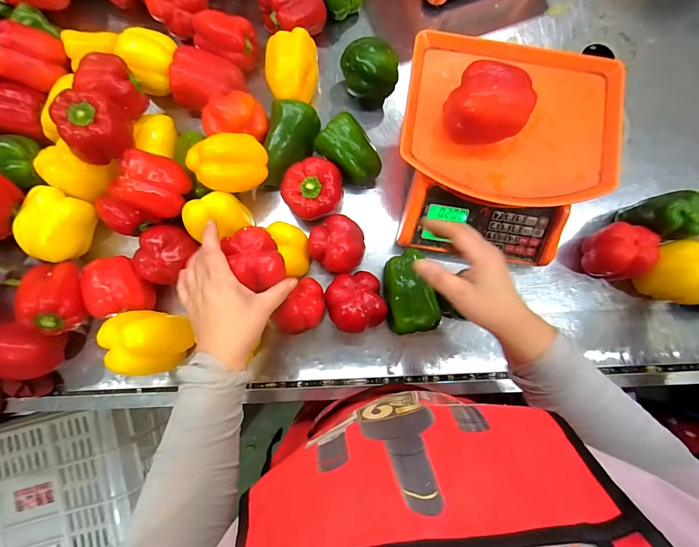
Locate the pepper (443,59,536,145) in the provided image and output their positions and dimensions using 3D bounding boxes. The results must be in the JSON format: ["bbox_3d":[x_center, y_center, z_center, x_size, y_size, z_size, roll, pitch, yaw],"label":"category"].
[{"bbox_3d":[0.162,-0.194,0.414,0.089,0.071,0.084,0,84,-2],"label":"pepper"}]

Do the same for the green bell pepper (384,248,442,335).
[{"bbox_3d":[0.084,0.027,0.509,0.067,0.069,0.115,-11,85,-3],"label":"green bell pepper"}]

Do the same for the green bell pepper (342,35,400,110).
[{"bbox_3d":[0.033,-0.313,0.548,0.075,0.077,0.074,-17,85,-4],"label":"green bell pepper"}]

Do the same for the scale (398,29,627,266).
[{"bbox_3d":[0.206,-0.167,0.494,0.280,0.112,0.277,9,84,-1],"label":"scale"}]

